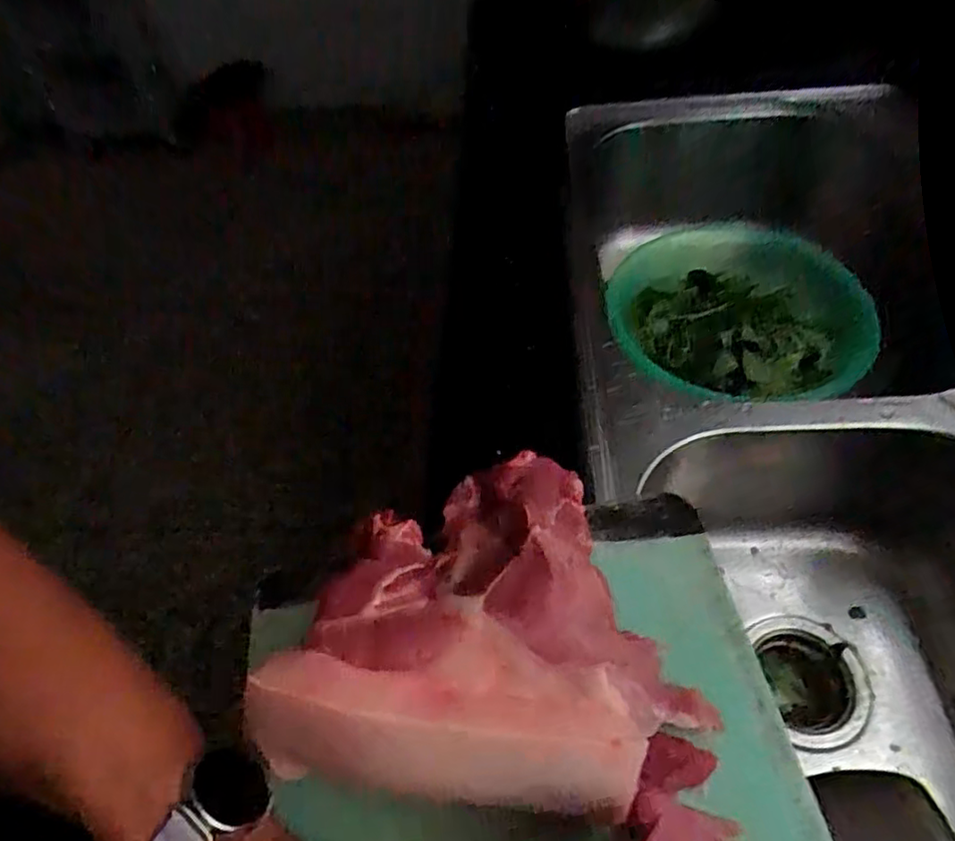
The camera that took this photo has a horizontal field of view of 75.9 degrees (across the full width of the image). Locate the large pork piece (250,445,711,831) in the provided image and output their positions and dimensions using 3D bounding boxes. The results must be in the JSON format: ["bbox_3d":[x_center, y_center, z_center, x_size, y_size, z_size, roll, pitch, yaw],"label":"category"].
[{"bbox_3d":[0.014,0.103,0.330,0.198,0.093,0.182,-2,55,3],"label":"large pork piece"}]

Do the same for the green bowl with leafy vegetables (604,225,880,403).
[{"bbox_3d":[0.305,-0.134,0.740,0.286,0.100,0.271,-2,55,3],"label":"green bowl with leafy vegetables"}]

